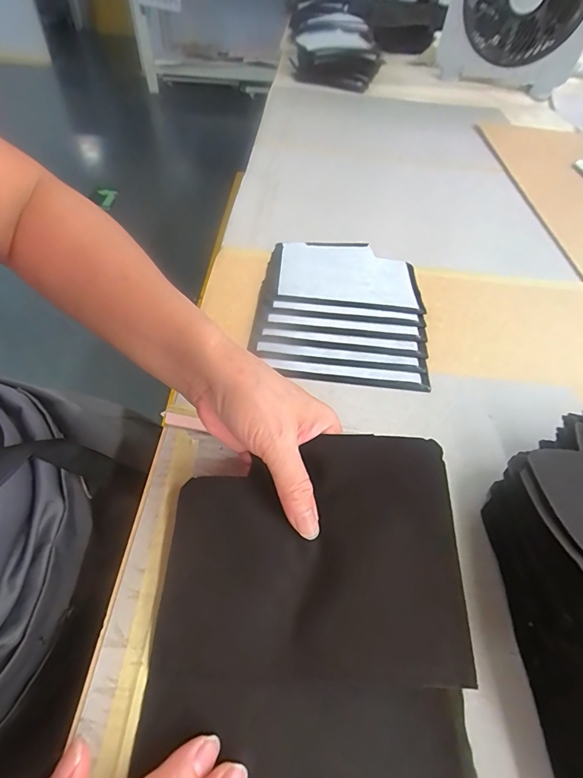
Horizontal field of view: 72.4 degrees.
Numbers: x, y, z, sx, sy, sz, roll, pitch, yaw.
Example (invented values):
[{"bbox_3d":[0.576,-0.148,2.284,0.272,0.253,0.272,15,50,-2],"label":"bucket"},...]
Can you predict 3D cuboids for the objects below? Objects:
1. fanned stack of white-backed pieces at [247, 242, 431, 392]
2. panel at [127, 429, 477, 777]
[{"bbox_3d":[0.054,-0.094,0.437,0.174,0.011,0.232,7,51,0],"label":"fanned stack of white-backed pieces"},{"bbox_3d":[0.007,0.152,0.204,0.168,0.031,0.251,-3,64,6],"label":"panel"}]

